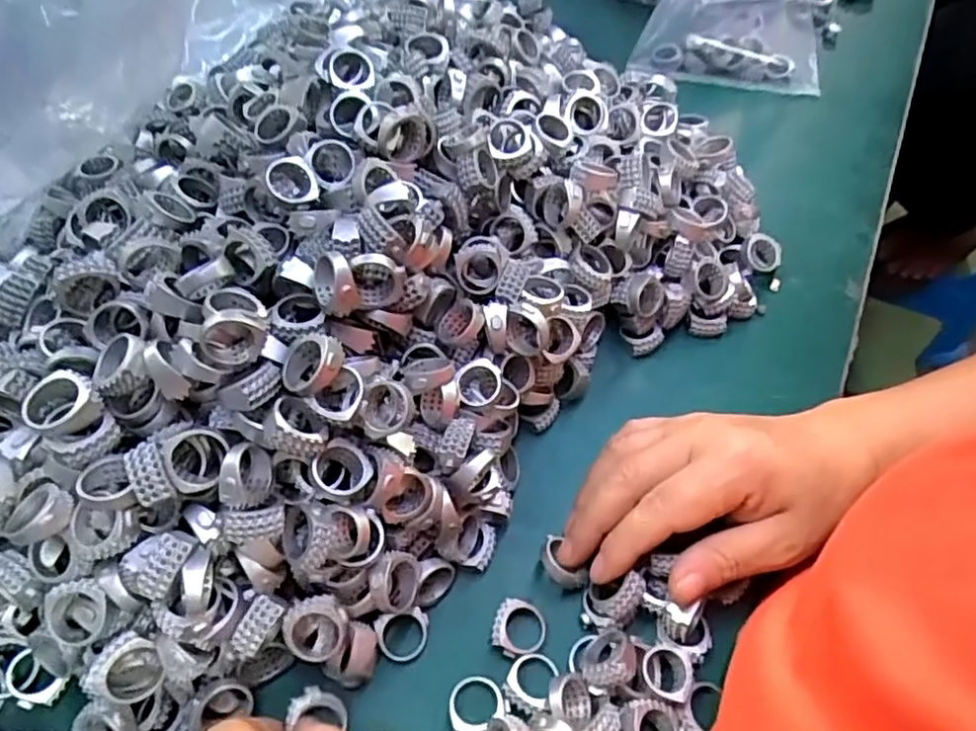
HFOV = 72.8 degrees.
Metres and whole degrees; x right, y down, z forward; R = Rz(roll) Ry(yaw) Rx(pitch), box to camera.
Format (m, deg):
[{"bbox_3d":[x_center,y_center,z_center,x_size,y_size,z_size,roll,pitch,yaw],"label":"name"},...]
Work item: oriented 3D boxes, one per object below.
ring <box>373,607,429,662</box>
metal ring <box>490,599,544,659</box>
[{"bbox_3d":[-0.037,0.119,0.291,0.023,0.011,0.020,-9,59,-8],"label":"ring"},{"bbox_3d":[0.014,0.117,0.294,0.023,0.013,0.023,1,58,-2],"label":"metal ring"}]

